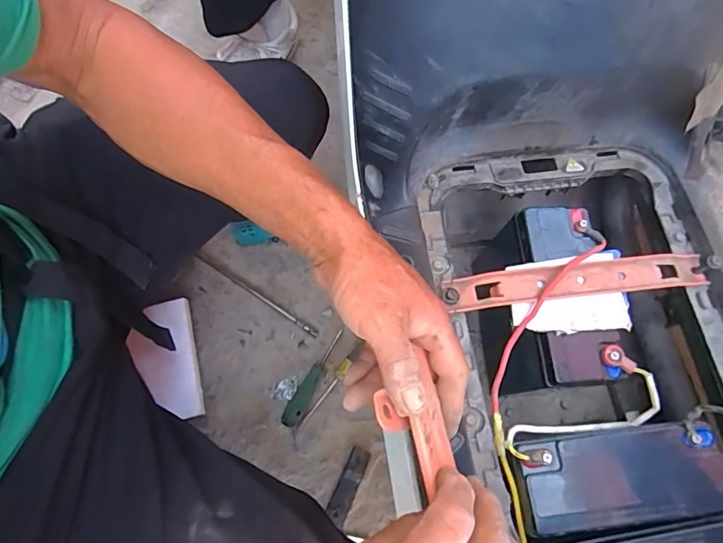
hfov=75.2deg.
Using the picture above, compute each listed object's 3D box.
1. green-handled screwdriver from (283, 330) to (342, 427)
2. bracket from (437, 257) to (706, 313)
[{"bbox_3d":[-0.072,0.163,0.726,0.027,0.026,0.161,28,72,7],"label":"green-handled screwdriver"},{"bbox_3d":[0.210,0.009,0.452,0.263,0.008,0.030,-5,73,-5],"label":"bracket"}]

